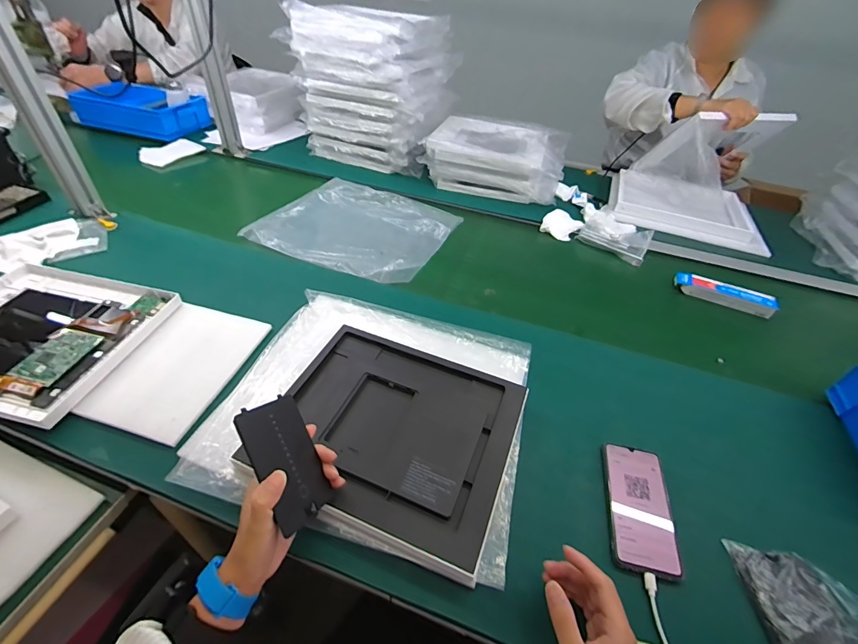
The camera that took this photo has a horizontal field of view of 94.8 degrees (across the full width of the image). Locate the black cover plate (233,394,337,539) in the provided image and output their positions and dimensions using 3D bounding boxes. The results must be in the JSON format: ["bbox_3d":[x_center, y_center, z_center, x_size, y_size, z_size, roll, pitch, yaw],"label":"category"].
[{"bbox_3d":[-0.140,0.137,0.392,0.005,0.079,0.119,-26,88,20],"label":"black cover plate"}]

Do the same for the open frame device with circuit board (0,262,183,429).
[{"bbox_3d":[-0.602,0.016,0.612,0.324,0.030,0.264,11,43,7],"label":"open frame device with circuit board"}]

